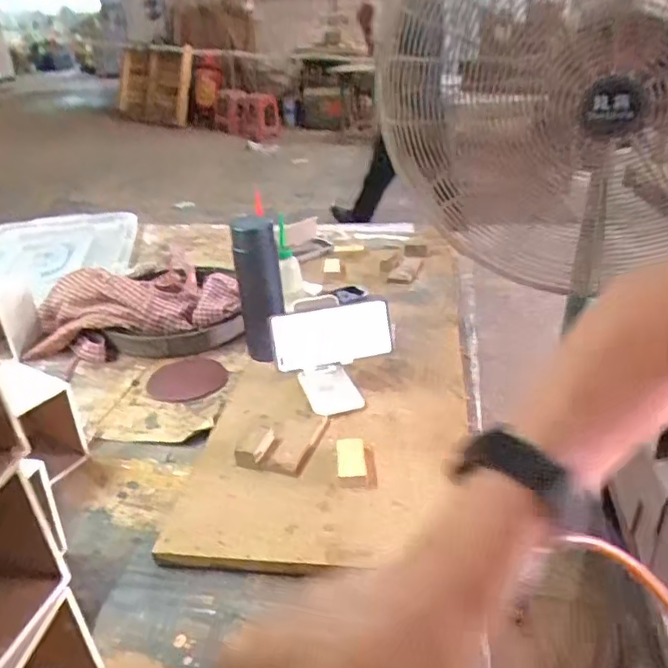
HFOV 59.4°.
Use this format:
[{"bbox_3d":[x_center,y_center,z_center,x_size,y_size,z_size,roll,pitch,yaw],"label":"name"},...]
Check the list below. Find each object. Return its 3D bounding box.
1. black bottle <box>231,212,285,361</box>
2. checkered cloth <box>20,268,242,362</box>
[{"bbox_3d":[-0.105,-0.057,0.845,0.063,0.220,0.058,-9,29,-6],"label":"black bottle"},{"bbox_3d":[-0.343,-0.058,1.008,0.335,0.102,0.228,-11,30,-10],"label":"checkered cloth"}]

